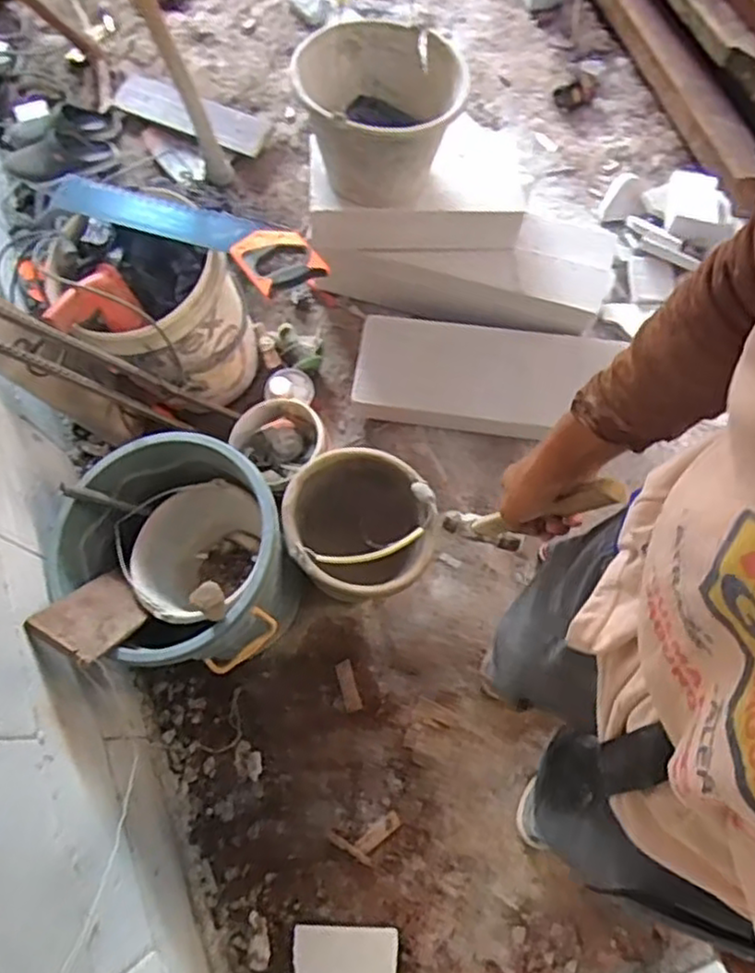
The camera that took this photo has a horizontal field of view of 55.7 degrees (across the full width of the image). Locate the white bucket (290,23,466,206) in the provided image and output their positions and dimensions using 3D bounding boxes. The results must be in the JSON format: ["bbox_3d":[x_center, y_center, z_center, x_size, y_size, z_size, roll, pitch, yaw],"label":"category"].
[{"bbox_3d":[0.011,-0.635,1.253,0.277,0.221,0.236,-4,71,1],"label":"white bucket"}]

